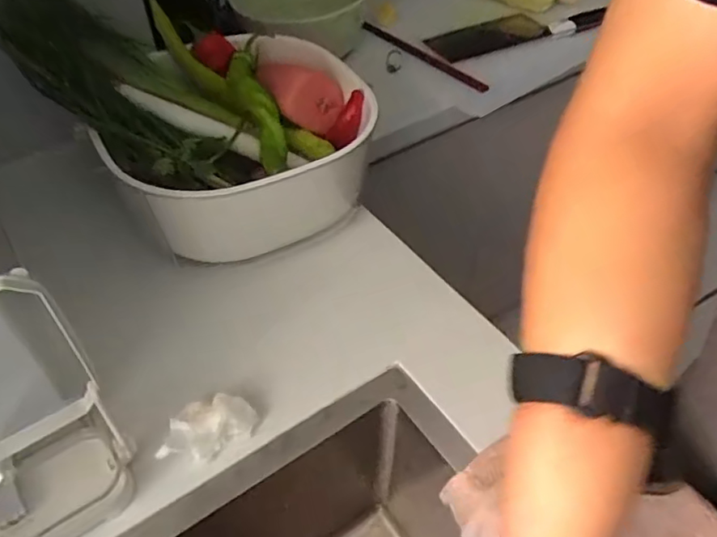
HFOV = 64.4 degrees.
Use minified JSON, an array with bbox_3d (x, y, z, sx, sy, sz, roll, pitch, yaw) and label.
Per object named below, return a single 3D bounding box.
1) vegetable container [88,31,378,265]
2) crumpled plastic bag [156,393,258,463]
[{"bbox_3d":[-0.104,-0.120,0.538,0.234,0.109,0.198,-28,54,-24],"label":"vegetable container"},{"bbox_3d":[-0.110,0.115,0.412,0.067,0.026,0.038,-30,55,-25],"label":"crumpled plastic bag"}]

